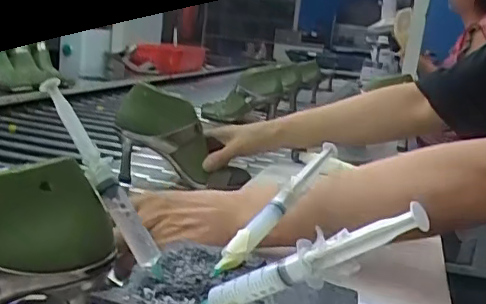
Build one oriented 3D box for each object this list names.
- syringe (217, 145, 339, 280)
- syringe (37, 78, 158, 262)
[{"bbox_3d":[0.026,0.051,0.474,0.018,0.024,0.157,16,43,32],"label":"syringe"},{"bbox_3d":[-0.105,0.011,0.415,0.019,0.156,0.014,-36,-9,28],"label":"syringe"}]

